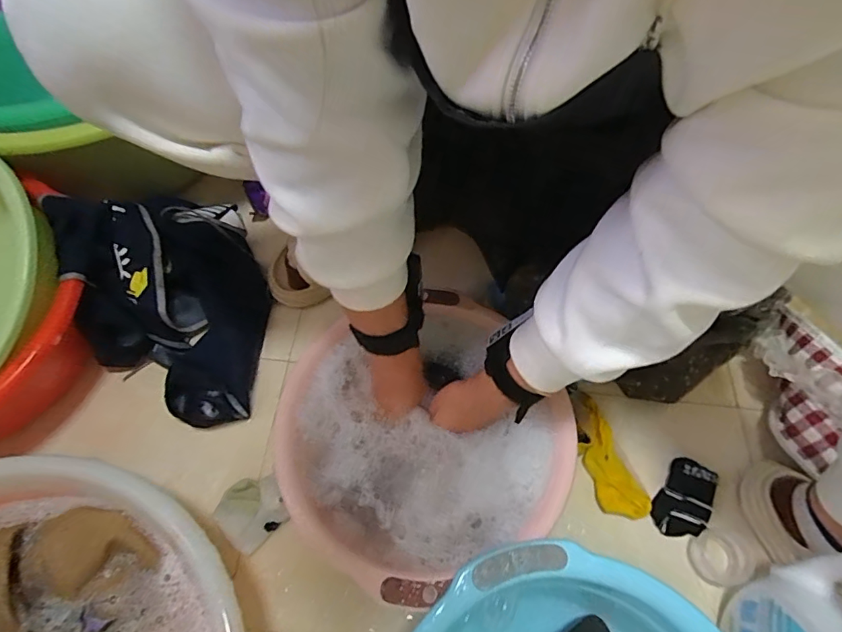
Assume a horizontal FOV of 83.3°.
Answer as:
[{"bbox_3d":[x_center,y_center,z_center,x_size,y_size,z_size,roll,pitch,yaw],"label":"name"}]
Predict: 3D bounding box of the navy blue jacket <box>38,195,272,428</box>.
[{"bbox_3d":[-0.305,-0.035,0.571,0.194,0.137,0.311,-12,62,-9],"label":"navy blue jacket"}]

